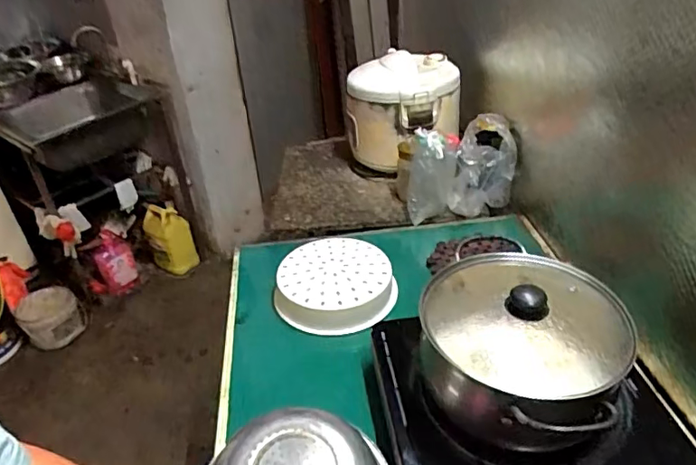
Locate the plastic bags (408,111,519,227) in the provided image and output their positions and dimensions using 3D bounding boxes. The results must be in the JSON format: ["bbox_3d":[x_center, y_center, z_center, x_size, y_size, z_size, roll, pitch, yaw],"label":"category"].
[{"bbox_3d":[0.237,-0.122,1.112,0.232,0.176,0.107,-11,34,-7],"label":"plastic bags"}]

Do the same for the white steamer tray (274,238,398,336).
[{"bbox_3d":[-0.019,0.088,0.917,0.199,0.072,0.190,10,37,22],"label":"white steamer tray"}]

